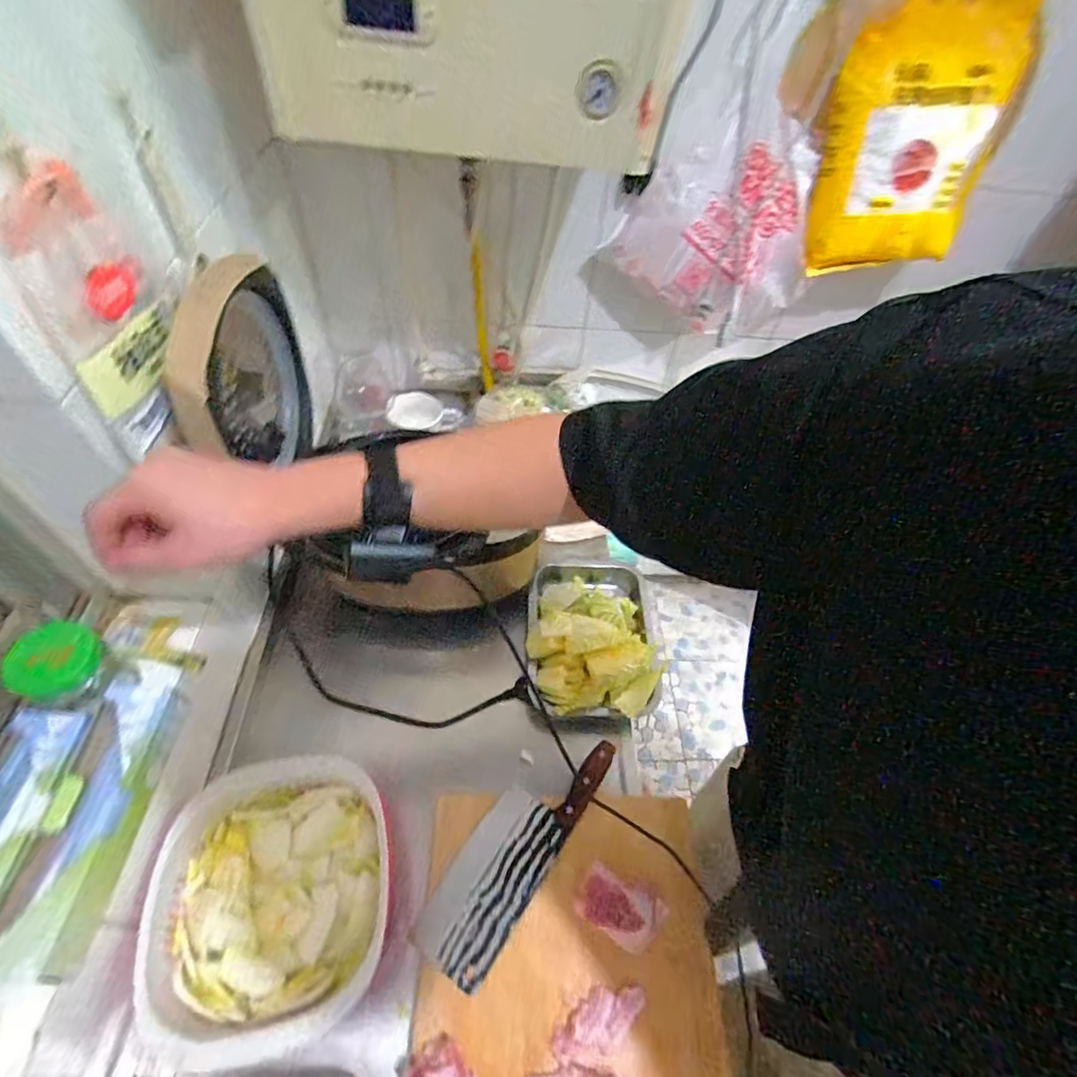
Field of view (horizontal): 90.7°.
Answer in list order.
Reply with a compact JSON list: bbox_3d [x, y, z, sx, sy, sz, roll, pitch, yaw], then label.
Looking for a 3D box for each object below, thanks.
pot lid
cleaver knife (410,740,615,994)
[{"bbox_3d":[-0.337,-0.177,0.610,0.045,0.220,0.237,3,52,-4],"label":"pot lid"},{"bbox_3d":[-0.024,0.370,0.655,0.095,0.030,0.296,29,61,22],"label":"cleaver knife"}]

